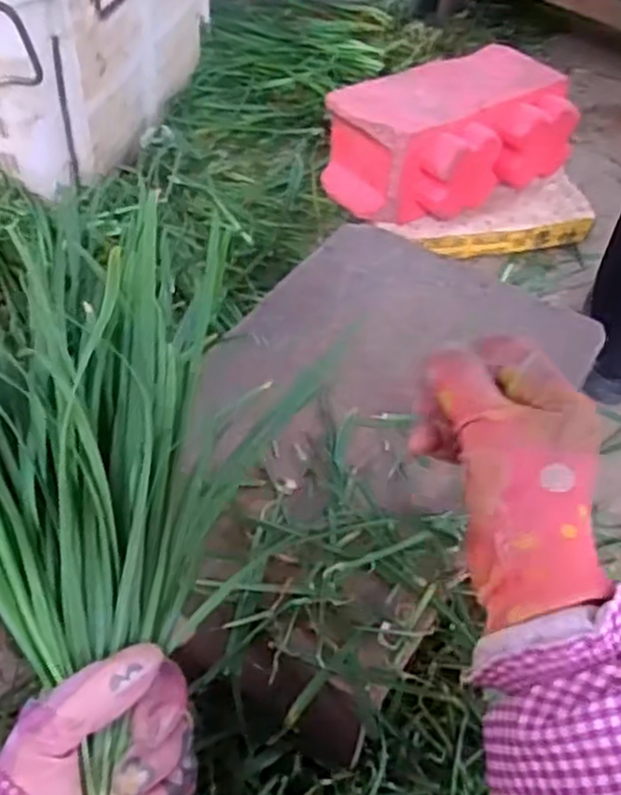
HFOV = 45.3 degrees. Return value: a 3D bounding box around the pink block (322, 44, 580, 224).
[{"bbox_3d":[0.198,-0.365,1.073,0.315,0.155,0.192,-26,58,-23],"label":"pink block"}]

